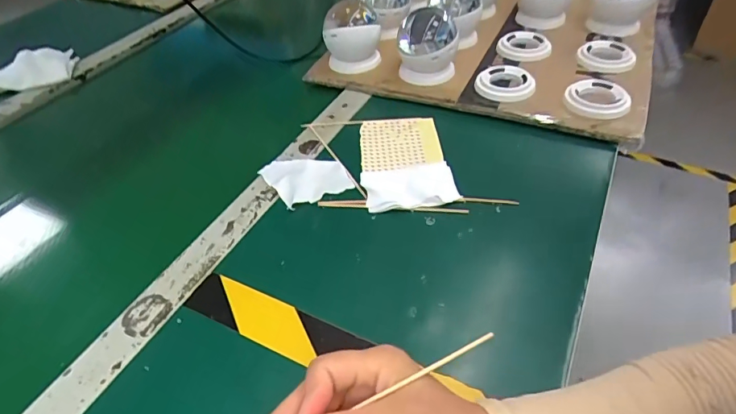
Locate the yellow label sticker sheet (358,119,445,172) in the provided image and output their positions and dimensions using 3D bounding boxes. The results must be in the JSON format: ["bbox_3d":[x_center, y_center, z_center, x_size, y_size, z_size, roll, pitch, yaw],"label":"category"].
[{"bbox_3d":[0.036,-0.071,0.508,0.087,0.008,0.084,-5,46,3],"label":"yellow label sticker sheet"}]

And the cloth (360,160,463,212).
[{"bbox_3d":[0.040,-0.025,0.452,0.089,0.017,0.064,-9,46,-1],"label":"cloth"}]

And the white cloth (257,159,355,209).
[{"bbox_3d":[-0.066,-0.035,0.475,0.076,0.012,0.077,-24,48,-15],"label":"white cloth"}]

